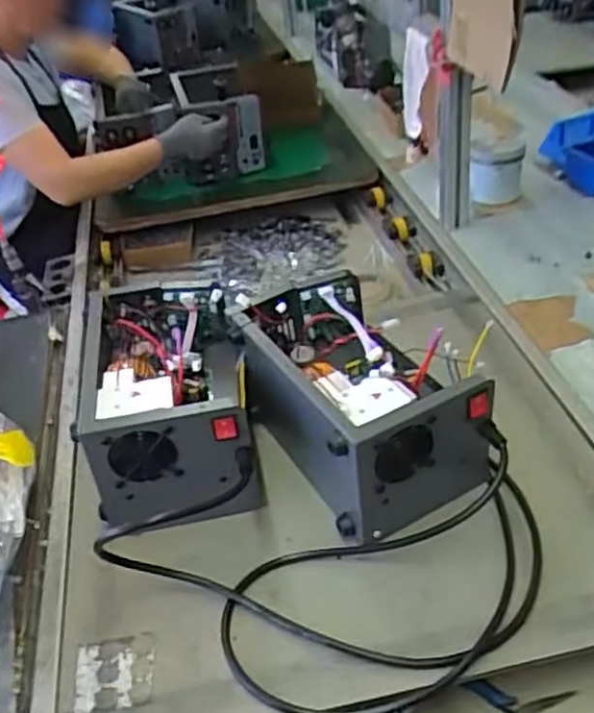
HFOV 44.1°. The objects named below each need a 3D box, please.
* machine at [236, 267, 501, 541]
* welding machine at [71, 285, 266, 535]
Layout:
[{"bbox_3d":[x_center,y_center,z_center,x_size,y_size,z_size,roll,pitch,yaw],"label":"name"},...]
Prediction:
[{"bbox_3d":[0.072,0.054,0.835,0.178,0.170,0.293,-23,39,-19],"label":"machine"},{"bbox_3d":[-0.148,0.058,0.879,0.179,0.178,0.276,-10,37,-3],"label":"welding machine"}]

